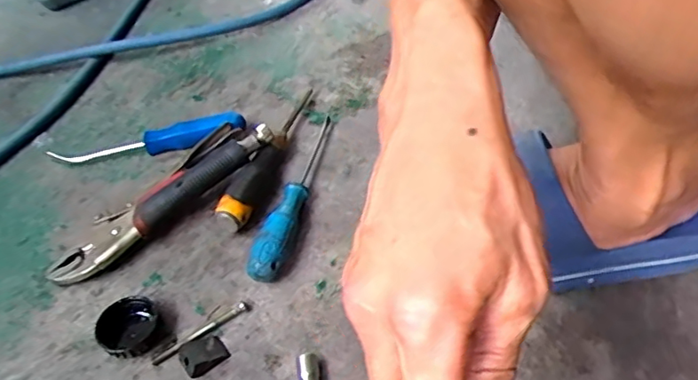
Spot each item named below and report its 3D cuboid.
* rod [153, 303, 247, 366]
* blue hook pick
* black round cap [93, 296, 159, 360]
[{"bbox_3d":[-0.110,0.106,0.423,0.075,0.005,0.008,-30,49,-21],"label":"rod"},{"bbox_3d":[-0.202,-0.049,0.571,0.195,0.026,0.028,-10,45,-2],"label":"blue hook pick"},{"bbox_3d":[-0.162,0.101,0.423,0.039,0.021,0.044,23,52,27],"label":"black round cap"}]

